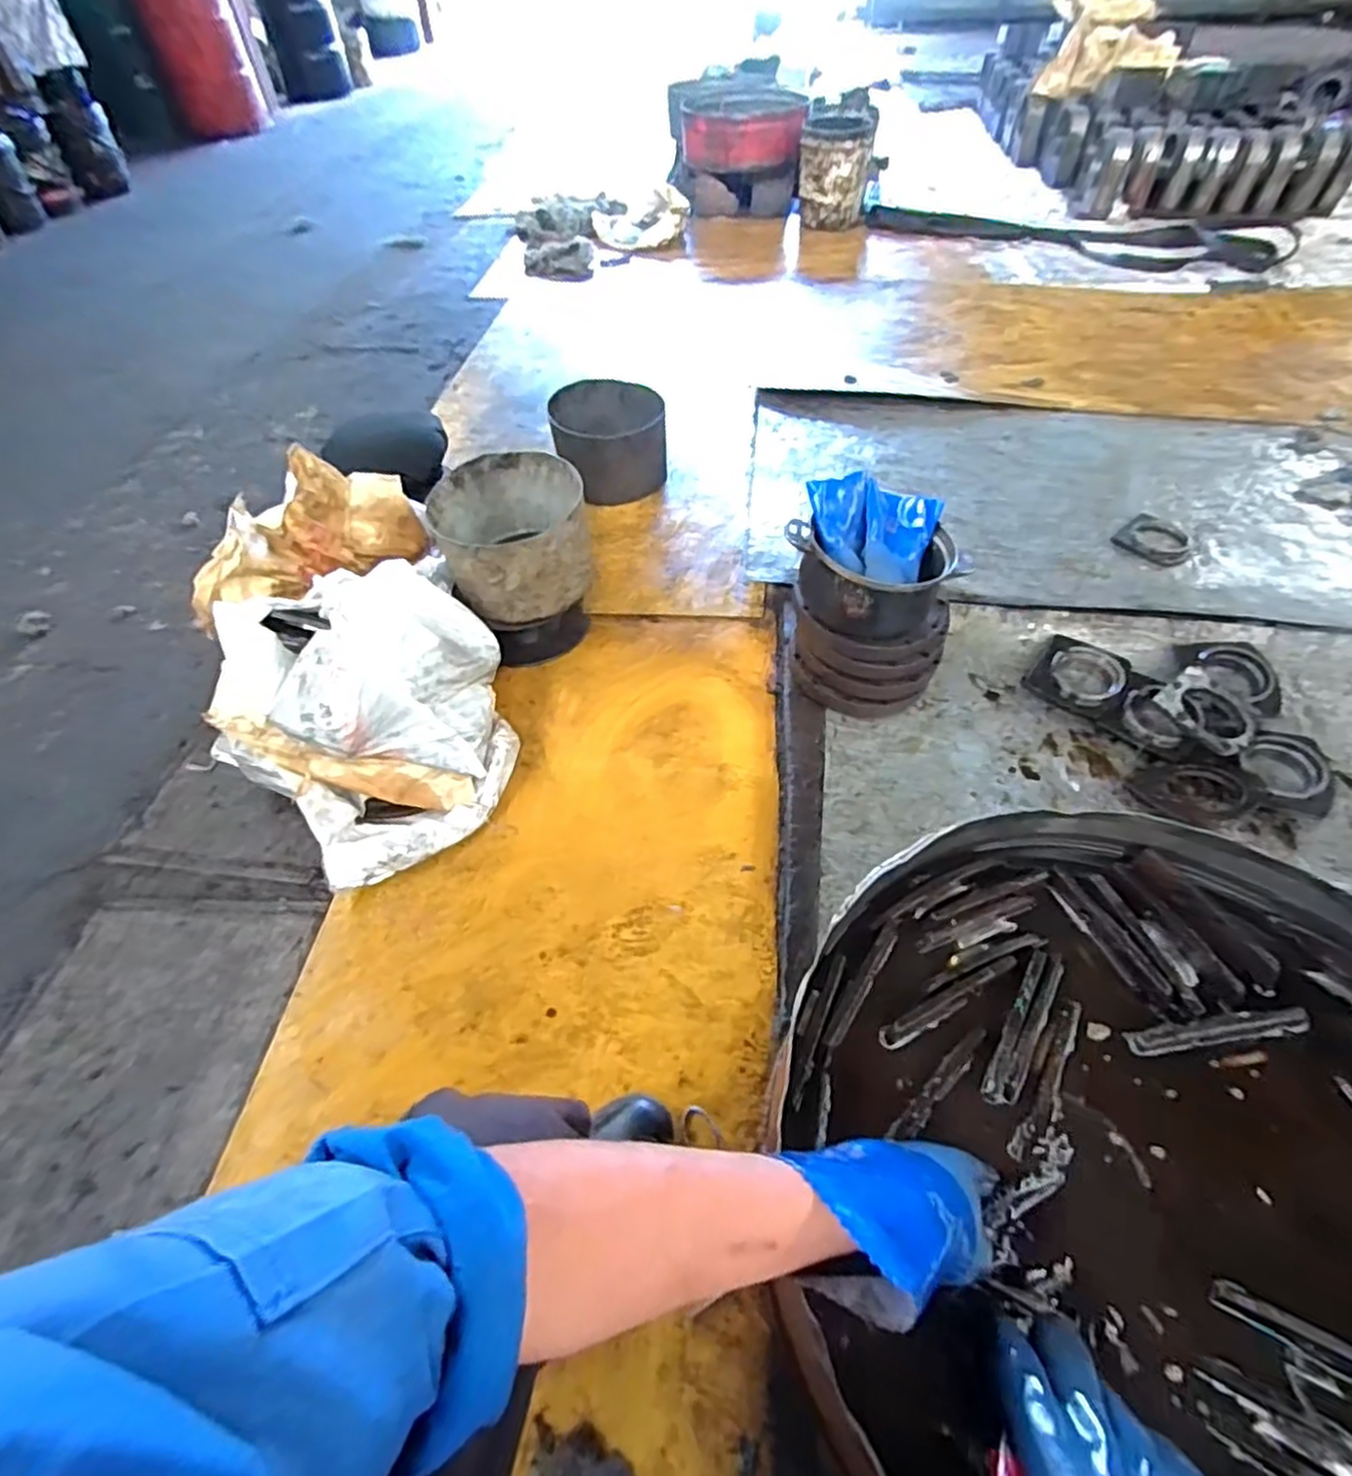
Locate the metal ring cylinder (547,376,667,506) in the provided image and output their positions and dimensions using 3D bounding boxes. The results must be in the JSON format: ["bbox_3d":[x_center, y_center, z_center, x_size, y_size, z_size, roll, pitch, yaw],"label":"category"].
[{"bbox_3d":[-0.160,-0.714,1.714,0.264,0.186,0.282,-9,52,-6],"label":"metal ring cylinder"}]

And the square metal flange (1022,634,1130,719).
[{"bbox_3d":[0.707,-0.111,1.242,0.139,0.020,0.132,36,81,24],"label":"square metal flange"}]

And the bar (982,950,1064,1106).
[{"bbox_3d":[0.292,0.238,0.587,0.030,0.012,0.140,28,57,21],"label":"bar"}]

